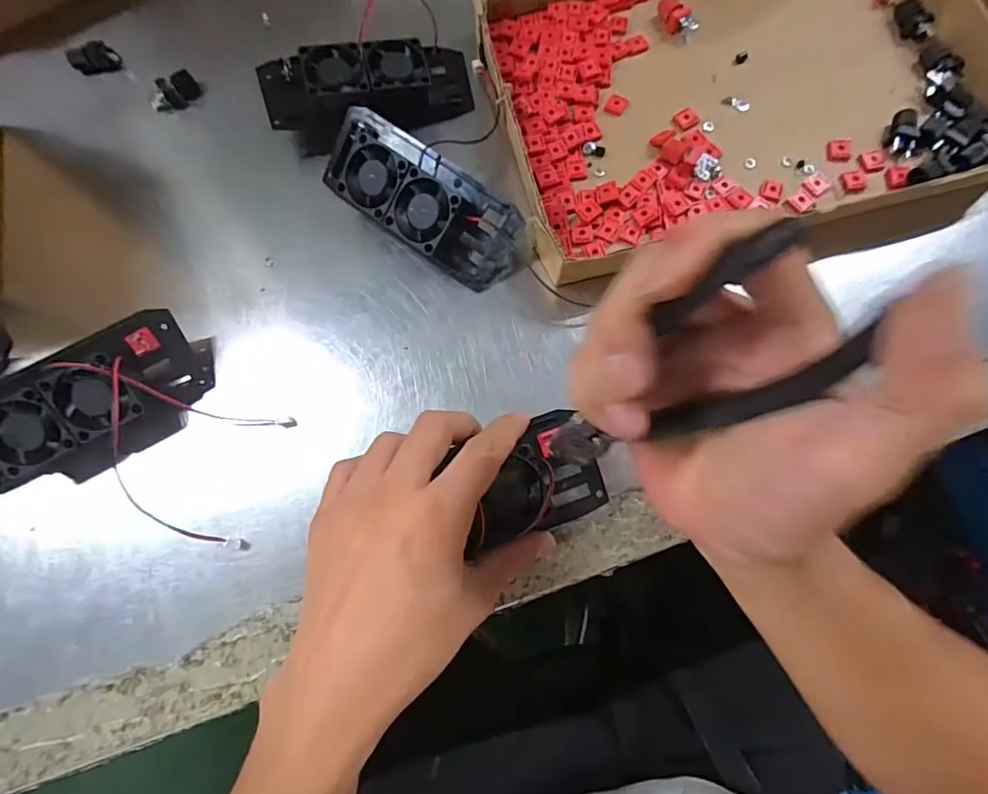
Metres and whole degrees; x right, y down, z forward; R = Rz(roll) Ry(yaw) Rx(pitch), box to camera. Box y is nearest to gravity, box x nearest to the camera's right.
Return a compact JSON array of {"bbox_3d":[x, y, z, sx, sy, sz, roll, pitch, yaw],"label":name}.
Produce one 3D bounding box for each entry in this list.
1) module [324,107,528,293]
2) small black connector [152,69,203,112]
[{"bbox_3d":[-0.048,-0.125,0.319,0.146,0.031,0.059,36,83,6],"label":"module"},{"bbox_3d":[-0.231,-0.219,0.368,0.035,0.018,0.013,-37,77,-7],"label":"small black connector"}]

